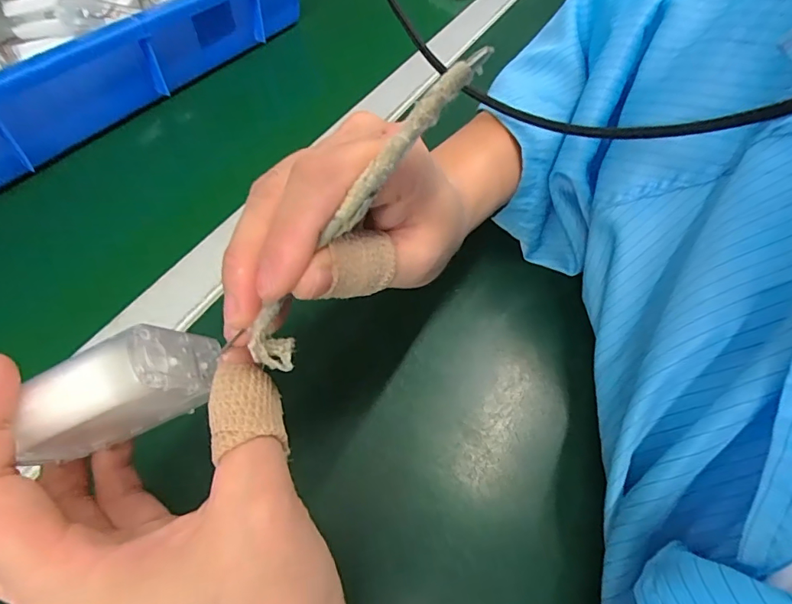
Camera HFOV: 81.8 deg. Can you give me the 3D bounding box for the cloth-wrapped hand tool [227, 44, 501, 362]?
[{"bbox_3d":[-0.011,-0.026,0.136,0.015,0.011,0.113,42,102,23],"label":"cloth-wrapped hand tool"}]

